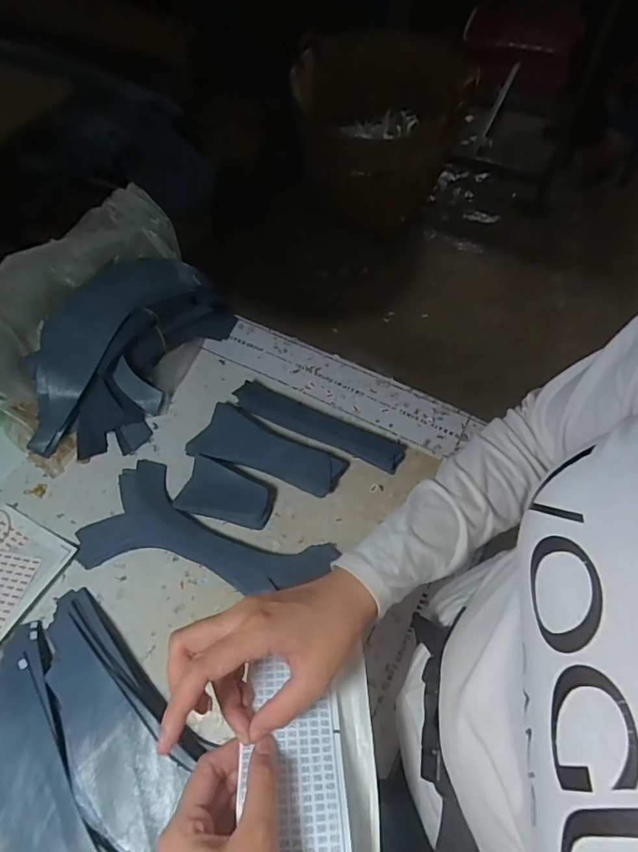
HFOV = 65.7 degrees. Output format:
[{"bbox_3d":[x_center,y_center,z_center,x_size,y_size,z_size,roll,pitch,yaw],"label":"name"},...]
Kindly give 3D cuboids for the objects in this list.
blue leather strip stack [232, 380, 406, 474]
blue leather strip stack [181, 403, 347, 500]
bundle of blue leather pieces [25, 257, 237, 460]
[{"bbox_3d":[0.000,-0.005,0.569,0.200,0.017,0.041,23,62,13],"label":"blue leather strip stack"},{"bbox_3d":[-0.056,0.030,0.547,0.164,0.022,0.071,23,62,13],"label":"blue leather strip stack"},{"bbox_3d":[-0.223,-0.091,0.584,0.147,0.083,0.285,20,61,12],"label":"bundle of blue leather pieces"}]

